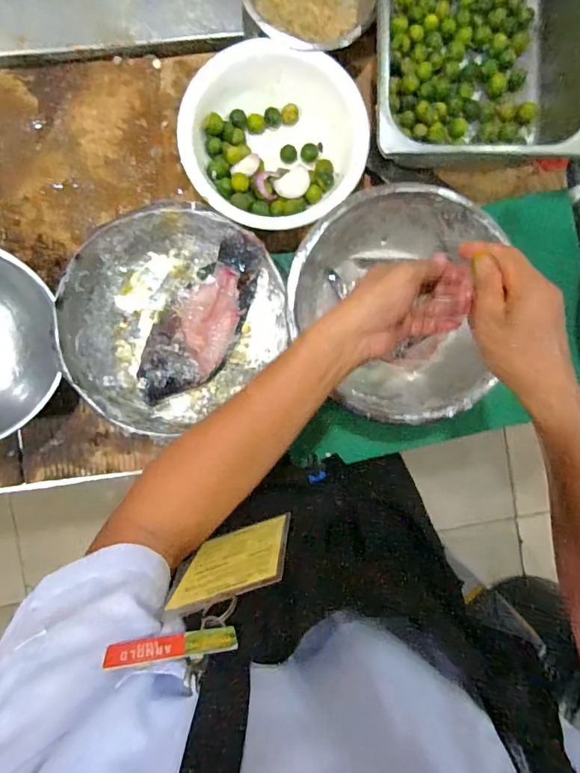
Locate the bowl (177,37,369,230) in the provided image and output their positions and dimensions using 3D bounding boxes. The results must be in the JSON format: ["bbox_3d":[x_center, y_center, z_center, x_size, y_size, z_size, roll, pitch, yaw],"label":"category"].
[{"bbox_3d":[-0.017,-0.314,0.592,0.219,0.078,0.203,0,91,-4],"label":"bowl"}]

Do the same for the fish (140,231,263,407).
[{"bbox_3d":[-0.117,-0.083,0.588,0.105,0.064,0.239,38,89,-4],"label":"fish"}]

